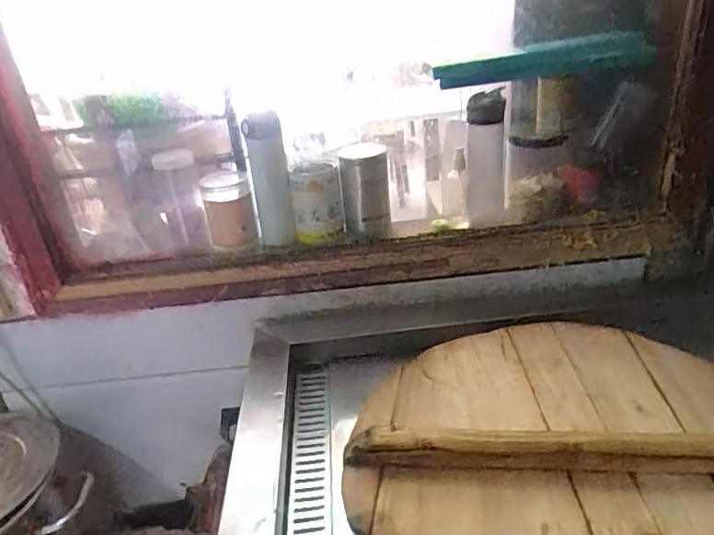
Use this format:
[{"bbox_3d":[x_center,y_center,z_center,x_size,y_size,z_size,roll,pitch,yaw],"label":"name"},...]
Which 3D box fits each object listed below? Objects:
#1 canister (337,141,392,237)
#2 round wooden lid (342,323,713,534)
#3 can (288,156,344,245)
[{"bbox_3d":[0.015,-0.132,0.977,0.081,0.152,0.094,-4,29,3],"label":"canister"},{"bbox_3d":[0.258,0.224,0.630,0.511,0.063,0.523,-5,29,3],"label":"round wooden lid"},{"bbox_3d":[-0.071,-0.116,0.989,0.090,0.138,0.084,-8,29,-3],"label":"can"}]

